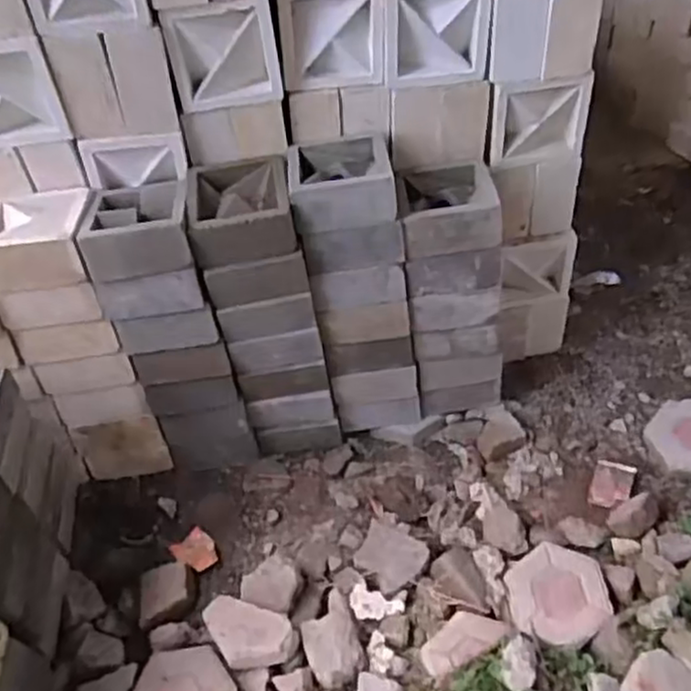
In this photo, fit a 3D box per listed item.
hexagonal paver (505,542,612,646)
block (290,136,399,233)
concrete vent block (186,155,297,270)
[{"bbox_3d":[0.442,0.511,1.529,0.202,0.044,0.198,-9,45,-5],"label":"hexagonal paver"},{"bbox_3d":[-0.010,-0.341,1.499,0.206,0.103,0.210,-5,45,0],"label":"block"},{"bbox_3d":[-0.209,-0.283,1.470,0.201,0.103,0.212,-8,45,-3],"label":"concrete vent block"}]

